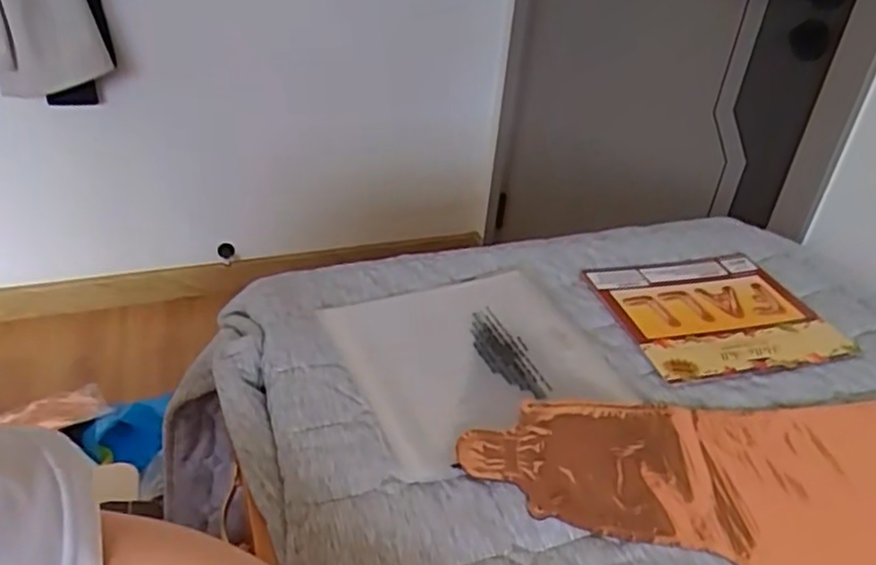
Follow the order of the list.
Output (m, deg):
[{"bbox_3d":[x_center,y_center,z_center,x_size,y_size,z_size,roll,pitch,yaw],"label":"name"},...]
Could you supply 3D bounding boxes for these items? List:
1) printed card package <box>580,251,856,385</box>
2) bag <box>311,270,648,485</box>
[{"bbox_3d":[0.265,0.027,0.657,0.195,0.004,0.170,-6,35,-16],"label":"printed card package"},{"bbox_3d":[0.027,0.060,0.573,0.198,0.009,0.202,-12,38,-23],"label":"bag"}]

